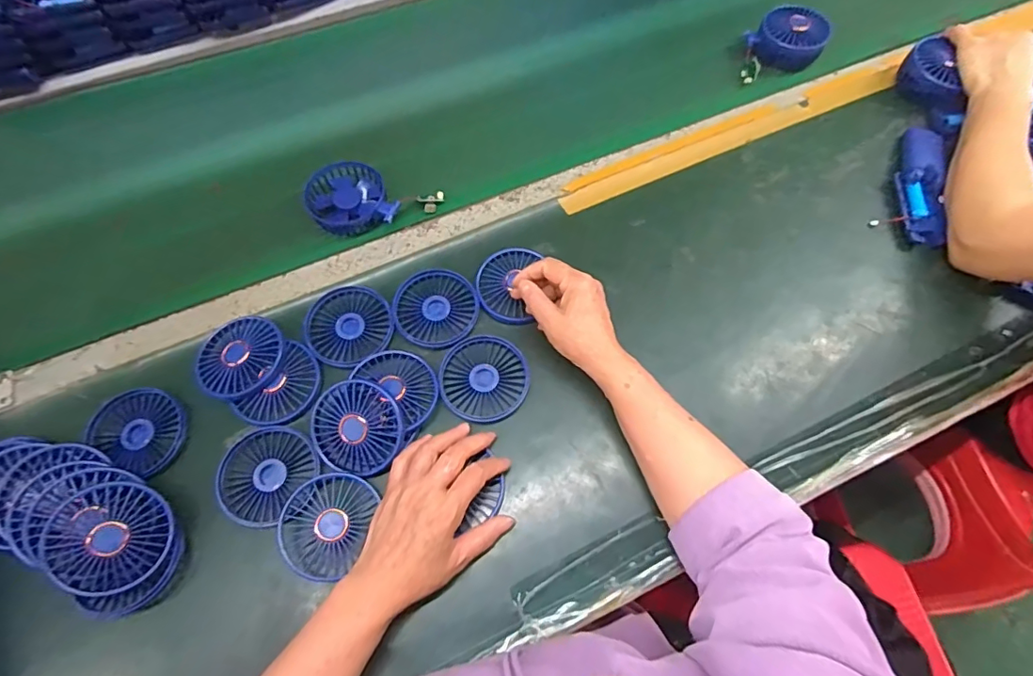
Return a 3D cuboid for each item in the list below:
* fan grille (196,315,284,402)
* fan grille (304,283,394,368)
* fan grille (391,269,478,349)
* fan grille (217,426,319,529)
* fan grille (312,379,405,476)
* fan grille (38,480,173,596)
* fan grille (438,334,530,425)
[{"bbox_3d":[-0.279,0.018,0.531,0.086,0.019,0.083,0,68,1],"label":"fan grille"},{"bbox_3d":[-0.175,-0.013,0.555,0.088,0.015,0.086,0,68,1],"label":"fan grille"},{"bbox_3d":[-0.086,-0.032,0.563,0.087,0.010,0.086,0,68,1],"label":"fan grille"},{"bbox_3d":[-0.236,0.127,0.496,0.080,0.024,0.084,0,68,1],"label":"fan grille"},{"bbox_3d":[-0.150,0.082,0.490,0.086,0.018,0.080,0,68,1],"label":"fan grille"},{"bbox_3d":[-0.339,0.165,0.436,0.087,0.016,0.084,7,73,-23],"label":"fan grille"},{"bbox_3d":[-0.033,0.040,0.533,0.092,0.007,0.086,0,68,1],"label":"fan grille"}]

